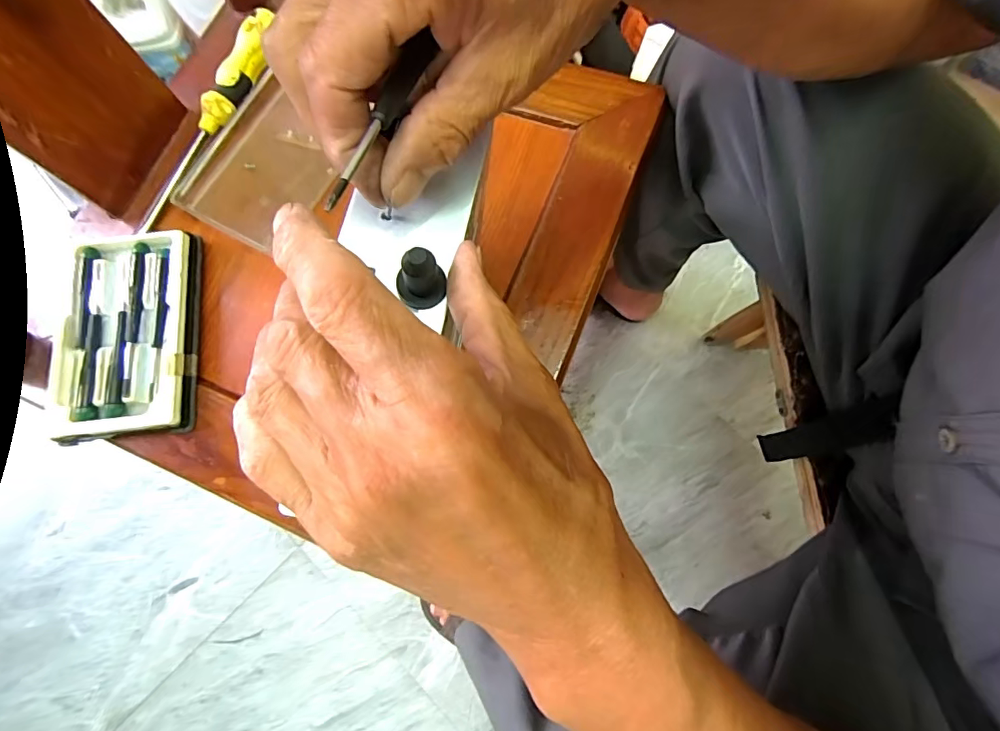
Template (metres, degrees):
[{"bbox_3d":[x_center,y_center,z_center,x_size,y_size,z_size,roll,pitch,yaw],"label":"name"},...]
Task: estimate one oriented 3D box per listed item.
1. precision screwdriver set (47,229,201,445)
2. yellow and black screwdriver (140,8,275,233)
[{"bbox_3d":[-0.275,-0.024,0.352,0.094,0.022,0.153,-7,76,-1],"label":"precision screwdriver set"},{"bbox_3d":[-0.241,-0.205,0.393,0.021,0.033,0.207,23,77,7],"label":"yellow and black screwdriver"}]

